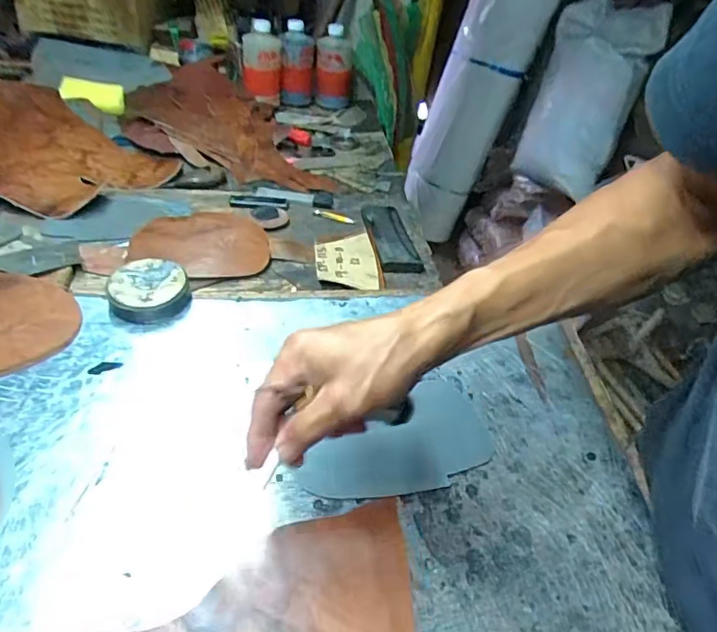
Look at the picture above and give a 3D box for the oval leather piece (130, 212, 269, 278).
[{"bbox_3d":[-0.193,-0.091,0.650,0.160,0.024,0.115,2,39,-5],"label":"oval leather piece"}]

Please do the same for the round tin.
[{"bbox_3d":[-0.214,-0.025,0.547,0.076,0.036,0.067,-11,42,-19],"label":"round tin"}]

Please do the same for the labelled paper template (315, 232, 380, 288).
[{"bbox_3d":[-0.016,-0.071,0.660,0.072,0.013,0.112,-1,40,-8],"label":"labelled paper template"}]

